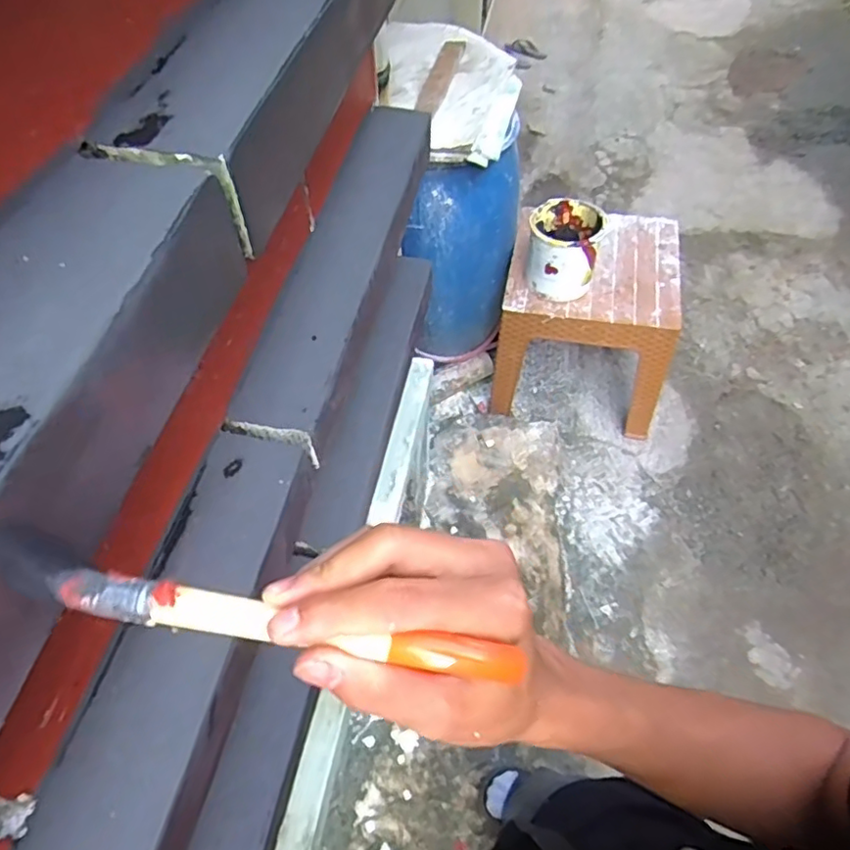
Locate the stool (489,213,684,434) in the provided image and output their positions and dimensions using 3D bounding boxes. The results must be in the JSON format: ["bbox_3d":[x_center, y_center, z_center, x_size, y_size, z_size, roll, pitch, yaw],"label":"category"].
[{"bbox_3d":[0.466,-0.303,1.827,0.473,0.483,0.442,5,54,6],"label":"stool"}]

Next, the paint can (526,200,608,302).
[{"bbox_3d":[0.354,-0.443,1.561,0.185,0.188,0.177,12,55,10],"label":"paint can"}]

